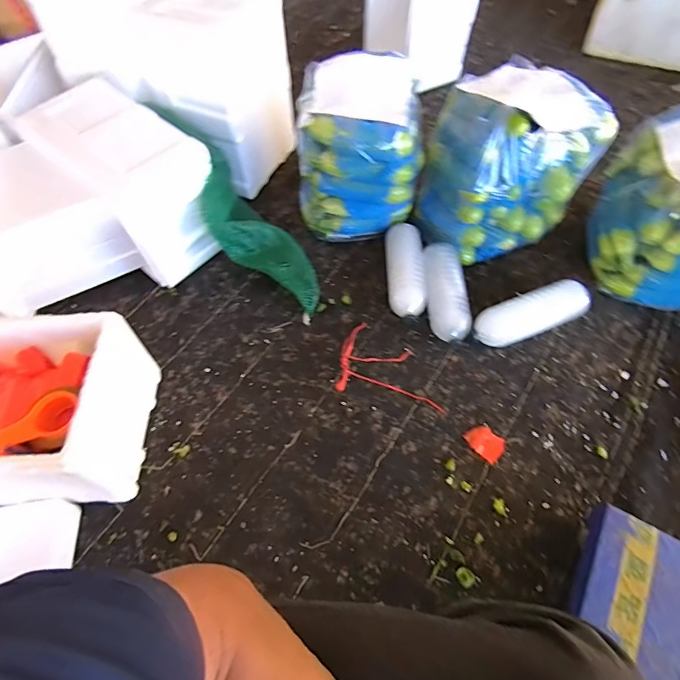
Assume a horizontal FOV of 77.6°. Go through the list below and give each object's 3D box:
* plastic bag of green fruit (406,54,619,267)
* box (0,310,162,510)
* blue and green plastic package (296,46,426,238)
[{"bbox_3d":[0.385,-0.399,0.986,0.326,0.328,0.264,-18,60,-8],"label":"plastic bag of green fruit"},{"bbox_3d":[-0.642,0.136,0.801,0.464,0.255,0.317,-4,59,0],"label":"box"},{"bbox_3d":[0.042,-0.428,1.013,0.281,0.313,0.233,-4,59,0],"label":"blue and green plastic package"}]

